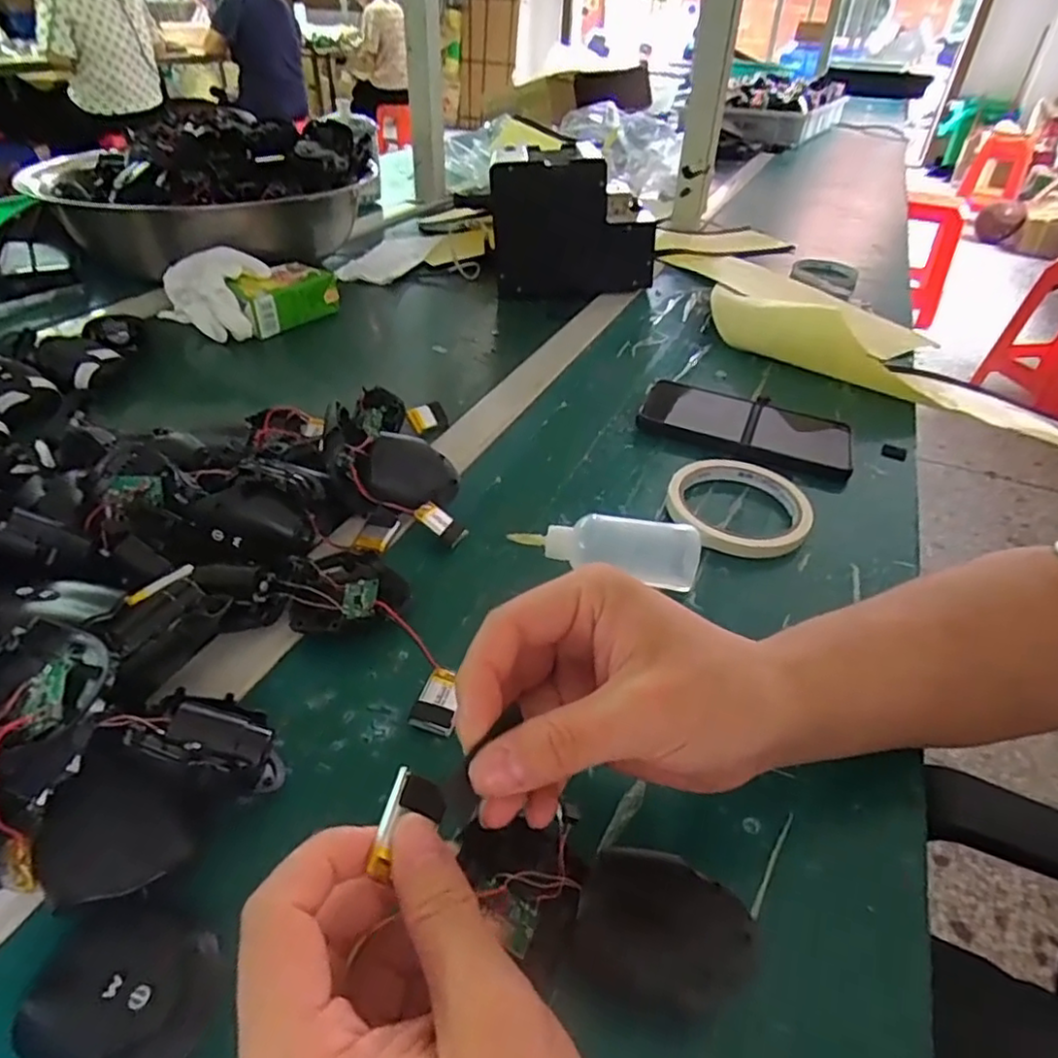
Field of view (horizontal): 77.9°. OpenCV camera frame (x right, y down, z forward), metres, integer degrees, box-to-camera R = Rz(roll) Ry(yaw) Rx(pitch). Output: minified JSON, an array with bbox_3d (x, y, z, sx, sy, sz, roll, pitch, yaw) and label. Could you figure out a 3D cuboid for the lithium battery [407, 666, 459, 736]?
[{"bbox_3d":[-0.042,0.081,0.310,0.020,0.008,0.032,12,39,11],"label":"lithium battery"}]

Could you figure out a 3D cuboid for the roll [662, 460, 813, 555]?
[{"bbox_3d":[0.141,-0.016,0.440,0.092,0.018,0.090,2,38,-2],"label":"roll"}]

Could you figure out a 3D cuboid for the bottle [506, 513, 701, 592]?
[{"bbox_3d":[0.045,0.011,0.384,0.104,0.033,0.028,11,39,9],"label":"bottle"}]

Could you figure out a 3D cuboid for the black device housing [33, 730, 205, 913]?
[{"bbox_3d":[-0.152,0.109,0.242,0.051,0.029,0.052,2,38,-2],"label":"black device housing"}]

